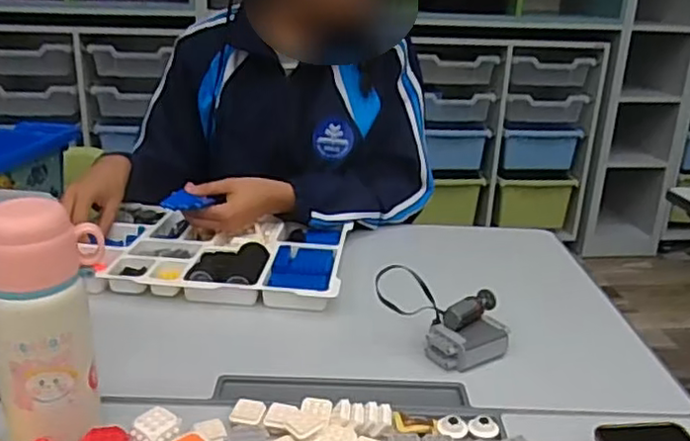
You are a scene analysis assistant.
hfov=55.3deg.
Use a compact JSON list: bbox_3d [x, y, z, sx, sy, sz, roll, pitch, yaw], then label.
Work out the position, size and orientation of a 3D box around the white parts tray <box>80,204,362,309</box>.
[{"bbox_3d":[-0.169,0.042,0.881,0.325,0.035,0.241,3,21,2],"label":"white parts tray"}]

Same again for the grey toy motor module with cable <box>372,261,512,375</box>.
[{"bbox_3d":[0.110,0.106,0.708,0.131,0.081,0.099,-7,23,-22],"label":"grey toy motor module with cable"}]

